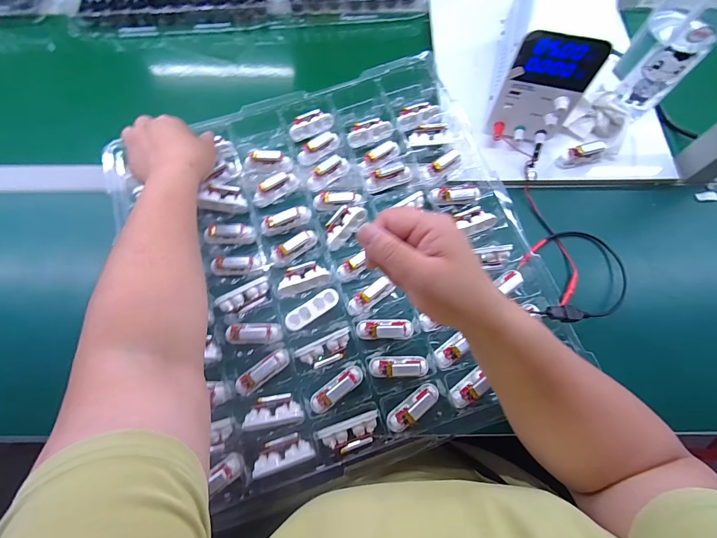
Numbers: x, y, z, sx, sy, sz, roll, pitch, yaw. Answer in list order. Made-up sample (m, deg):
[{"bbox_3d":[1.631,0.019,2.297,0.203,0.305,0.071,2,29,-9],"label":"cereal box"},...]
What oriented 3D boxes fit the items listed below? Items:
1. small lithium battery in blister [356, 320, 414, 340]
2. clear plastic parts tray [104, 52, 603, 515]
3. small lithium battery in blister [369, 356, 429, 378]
[{"bbox_3d":[0.030,0.066,0.392,0.063,0.012,0.023,-1,71,-2],"label":"small lithium battery in blister"},{"bbox_3d":[-0.028,-0.021,0.419,0.431,0.041,0.453,-23,73,-9],"label":"clear plastic parts tray"},{"bbox_3d":[0.044,0.103,0.378,0.063,0.013,0.023,-1,69,0],"label":"small lithium battery in blister"}]

